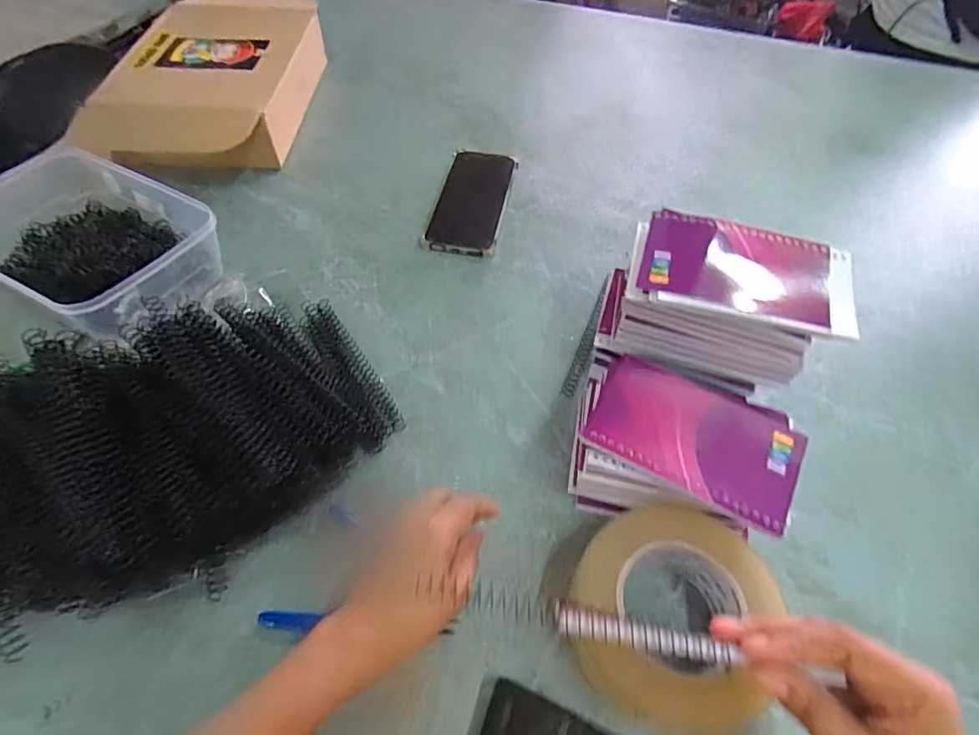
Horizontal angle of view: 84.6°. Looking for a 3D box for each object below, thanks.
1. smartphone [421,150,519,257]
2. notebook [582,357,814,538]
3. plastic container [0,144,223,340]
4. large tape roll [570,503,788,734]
[{"bbox_3d":[-0.019,-0.195,0.618,0.076,0.017,0.166,7,57,10],"label":"smartphone"},{"bbox_3d":[0.140,0.044,0.365,0.130,0.012,0.093,25,59,14],"label":"notebook"},{"bbox_3d":[-0.398,-0.116,0.541,0.234,0.090,0.161,24,57,16],"label":"plastic container"},{"bbox_3d":[0.118,0.159,0.351,0.126,0.052,0.126,0,53,-1],"label":"large tape roll"}]

